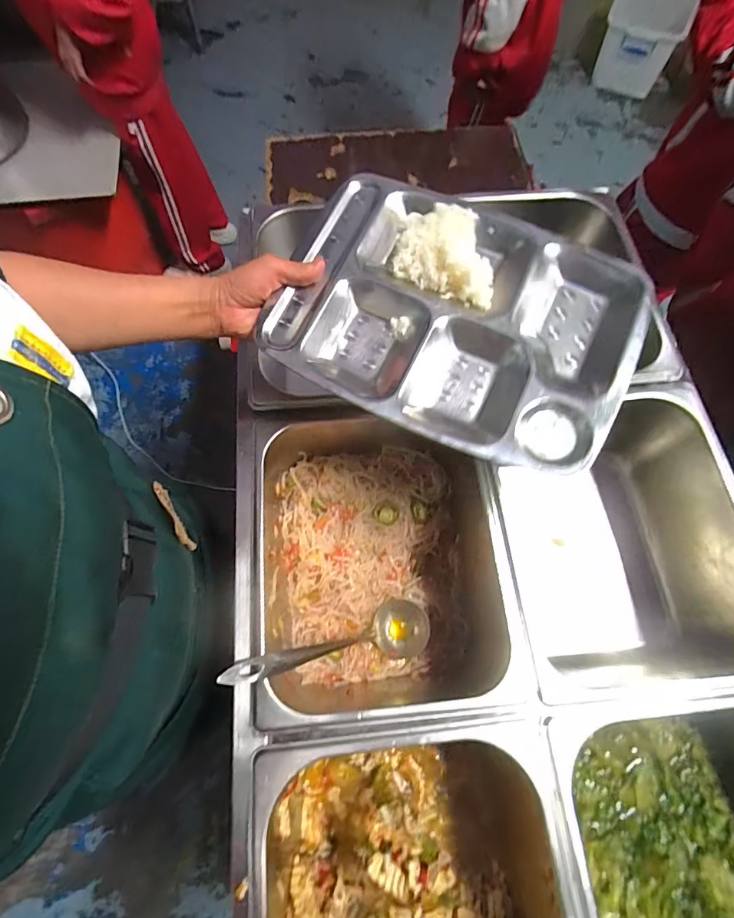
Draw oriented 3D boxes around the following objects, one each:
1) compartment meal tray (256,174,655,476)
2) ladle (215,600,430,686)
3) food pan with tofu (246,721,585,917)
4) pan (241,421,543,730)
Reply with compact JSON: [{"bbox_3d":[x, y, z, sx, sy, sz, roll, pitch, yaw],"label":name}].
[{"bbox_3d":[0.088,-0.142,0.426,0.327,0.038,0.252,24,78,7],"label":"compartment meal tray"},{"bbox_3d":[-0.032,0.201,0.481,0.256,0.051,0.065,10,57,-43],"label":"ladle"},{"bbox_3d":[0.046,0.431,0.393,0.268,0.139,0.335,-4,66,0],"label":"food pan with tofu"},{"bbox_3d":[0.013,0.123,0.525,0.276,0.147,0.323,-4,66,0],"label":"pan"}]

